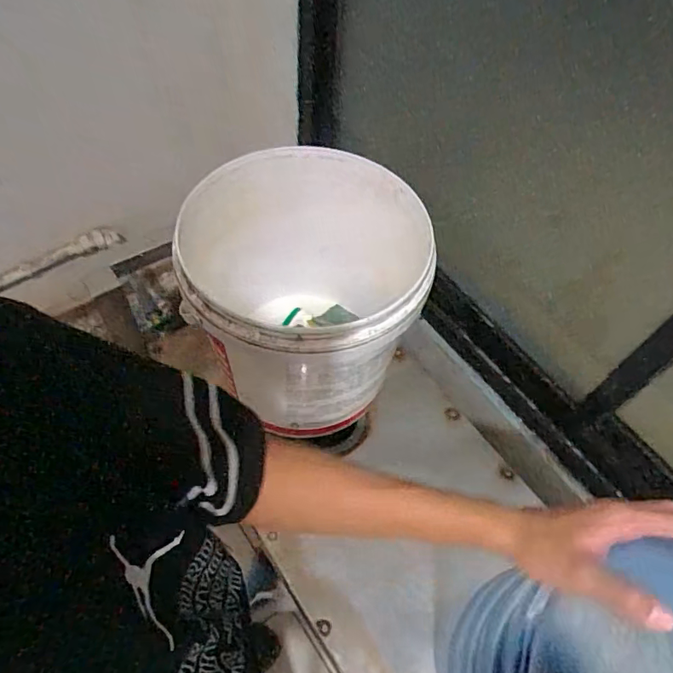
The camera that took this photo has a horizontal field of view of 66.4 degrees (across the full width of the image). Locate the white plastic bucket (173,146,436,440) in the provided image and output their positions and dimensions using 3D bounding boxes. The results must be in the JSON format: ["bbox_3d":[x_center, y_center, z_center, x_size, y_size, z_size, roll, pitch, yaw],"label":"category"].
[{"bbox_3d":[-0.064,-0.055,0.732,0.351,0.290,0.318,4,57,-1],"label":"white plastic bucket"}]

